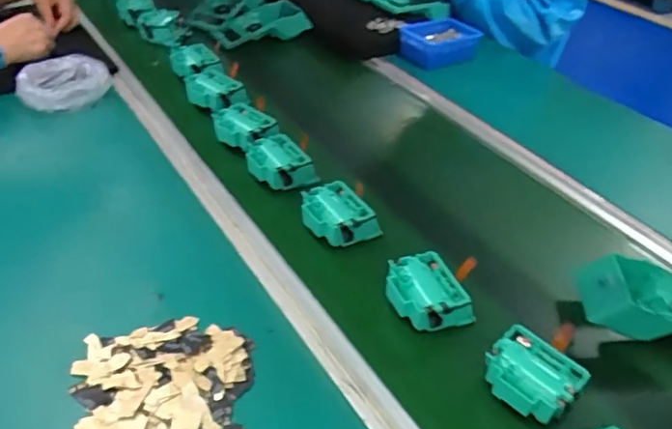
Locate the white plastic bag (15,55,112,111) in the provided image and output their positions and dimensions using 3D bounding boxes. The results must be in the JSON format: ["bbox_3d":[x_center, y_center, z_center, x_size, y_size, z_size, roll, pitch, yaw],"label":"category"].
[{"bbox_3d":[-0.396,-0.191,0.823,0.125,0.045,0.096,-14,41,-20],"label":"white plastic bag"}]

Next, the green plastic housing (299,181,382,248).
[{"bbox_3d":[0.005,0.003,0.649,0.077,0.038,0.086,-24,45,-29],"label":"green plastic housing"}]

